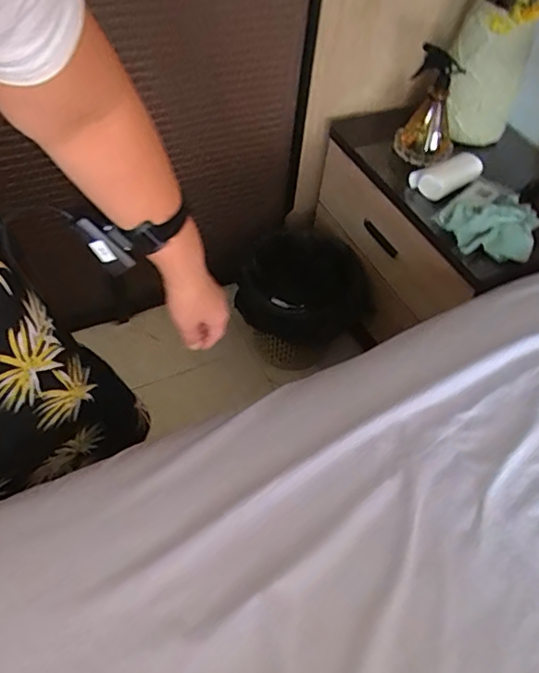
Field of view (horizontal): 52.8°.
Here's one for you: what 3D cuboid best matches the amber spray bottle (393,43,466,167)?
[{"bbox_3d":[0.308,-0.439,1.035,0.096,0.189,0.124,8,52,2],"label":"amber spray bottle"}]

